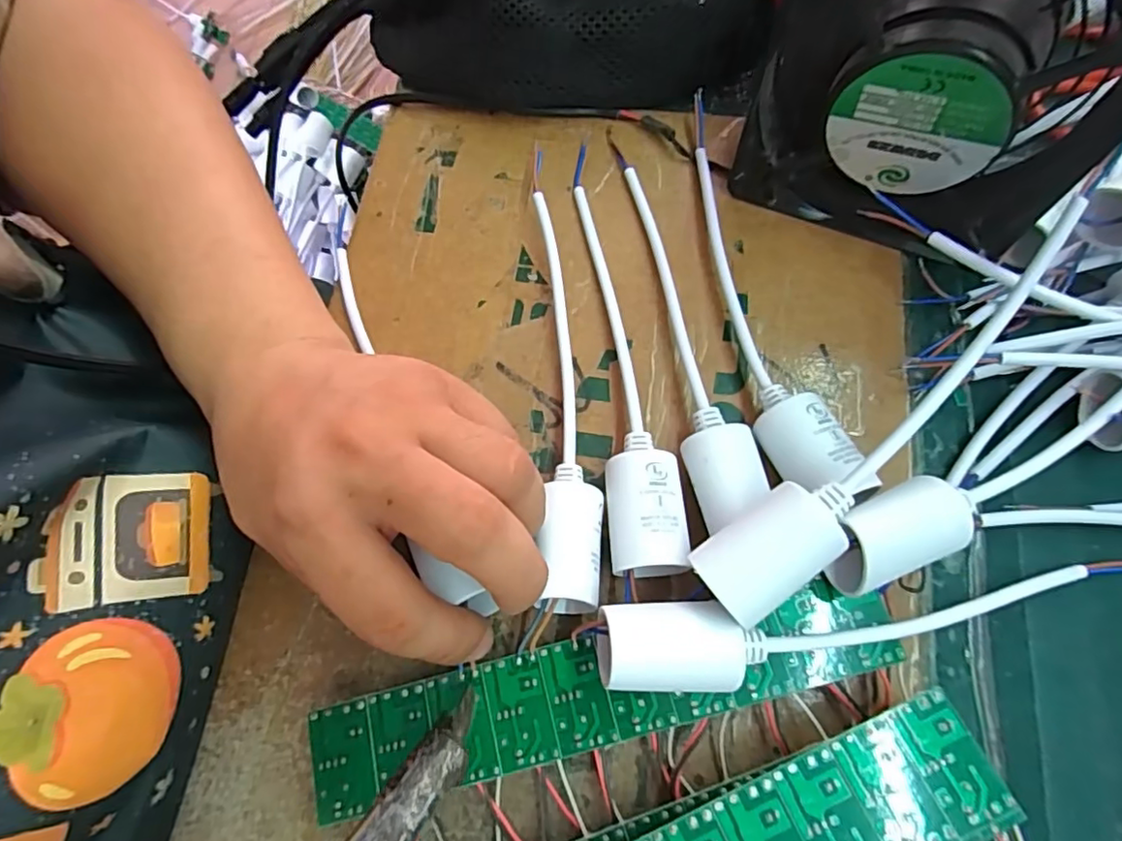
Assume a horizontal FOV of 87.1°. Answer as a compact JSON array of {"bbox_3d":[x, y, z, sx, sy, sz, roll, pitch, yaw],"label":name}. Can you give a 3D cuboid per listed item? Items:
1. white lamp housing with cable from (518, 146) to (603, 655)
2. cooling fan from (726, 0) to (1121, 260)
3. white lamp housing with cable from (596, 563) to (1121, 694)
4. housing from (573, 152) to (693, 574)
[{"bbox_3d":[-0.003,-0.022,0.248,0.029,0.032,0.214,-4,61,1],"label":"white lamp housing with cable"},{"bbox_3d":[0.139,-0.125,0.226,0.122,0.120,0.047,25,73,11],"label":"cooling fan"},{"bbox_3d":[0.114,0.069,0.200,0.202,0.042,0.027,-6,70,0],"label":"white lamp housing with cable"},{"bbox_3d":[0.026,-0.037,0.248,0.027,0.029,0.201,-5,70,1],"label":"housing"}]

